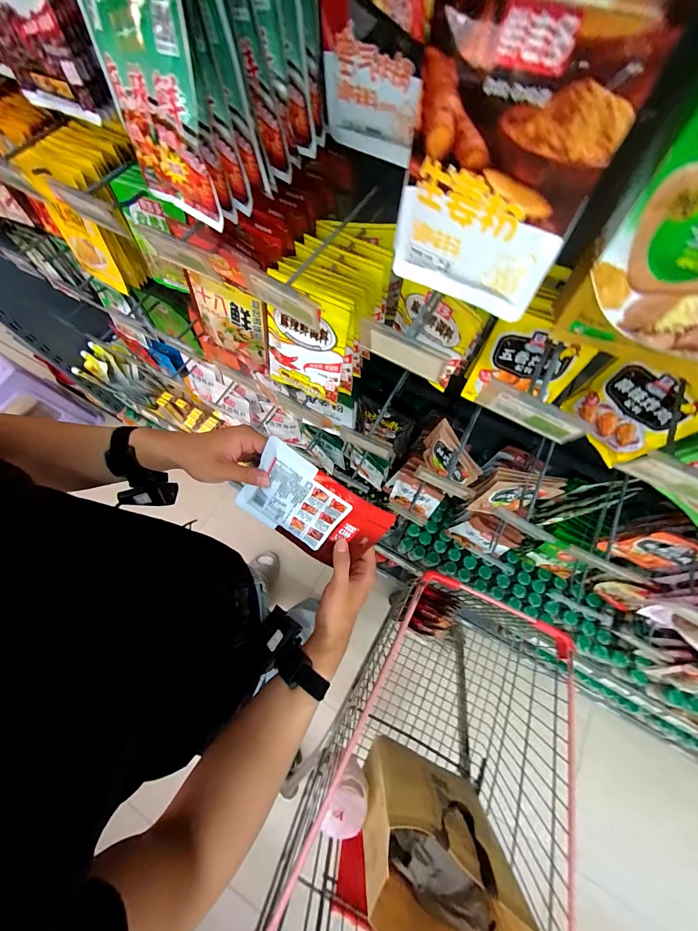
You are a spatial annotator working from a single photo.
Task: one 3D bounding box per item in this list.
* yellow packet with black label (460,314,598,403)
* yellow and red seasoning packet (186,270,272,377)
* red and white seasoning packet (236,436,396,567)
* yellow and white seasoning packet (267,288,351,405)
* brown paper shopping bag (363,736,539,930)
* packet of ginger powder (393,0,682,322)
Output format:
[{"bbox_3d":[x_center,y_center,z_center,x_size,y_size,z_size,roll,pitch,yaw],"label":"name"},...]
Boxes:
[{"bbox_3d":[0.235,-0.129,0.440,0.114,0.141,0.024,25,70,8],"label":"yellow packet with black label"},{"bbox_3d":[-0.196,-0.229,0.534,0.146,0.148,0.016,25,59,7],"label":"yellow and red seasoning packet"},{"bbox_3d":[-0.045,0.057,0.404,0.171,0.124,0.021,33,32,-6],"label":"red and white seasoning packet"},{"bbox_3d":[-0.063,-0.164,0.450,0.121,0.146,0.009,23,50,12],"label":"yellow and white seasoning packet"},{"bbox_3d":[0.177,0.784,0.664,0.281,0.300,0.185,19,70,7],"label":"brown paper shopping bag"},{"bbox_3d":[0.098,-0.194,0.229,0.124,0.148,0.027,32,72,11],"label":"packet of ginger powder"}]

